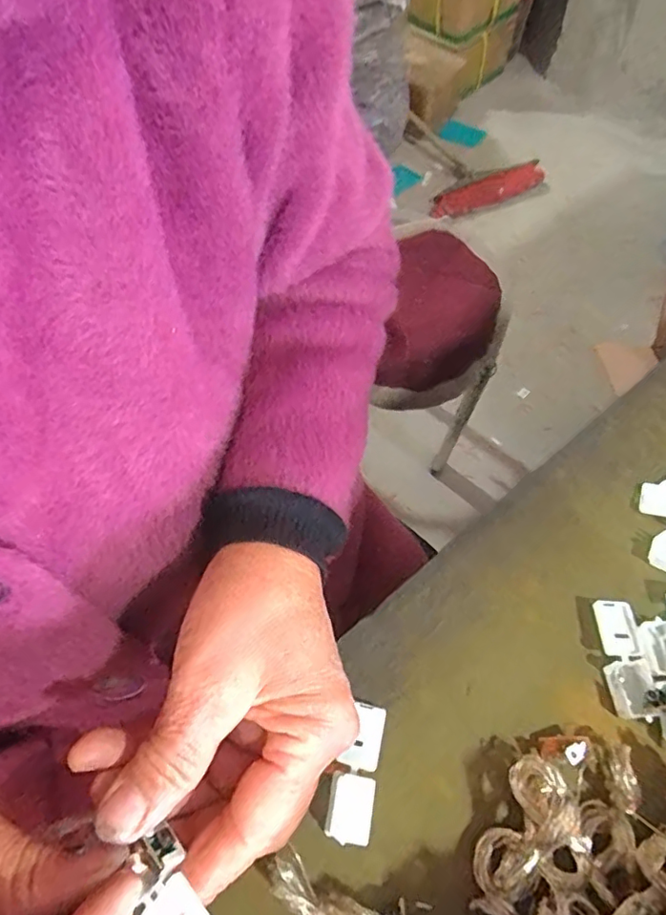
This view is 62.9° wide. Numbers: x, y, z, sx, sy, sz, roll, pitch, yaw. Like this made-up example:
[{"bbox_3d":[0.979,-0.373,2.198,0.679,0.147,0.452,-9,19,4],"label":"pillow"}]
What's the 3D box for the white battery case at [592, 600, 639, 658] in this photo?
[{"bbox_3d":[0.146,0.088,0.280,0.020,0.006,0.027,-5,62,-3],"label":"white battery case"}]

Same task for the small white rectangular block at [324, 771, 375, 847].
[{"bbox_3d":[0.008,0.155,0.241,0.019,0.011,0.025,10,62,5],"label":"small white rectangular block"}]

